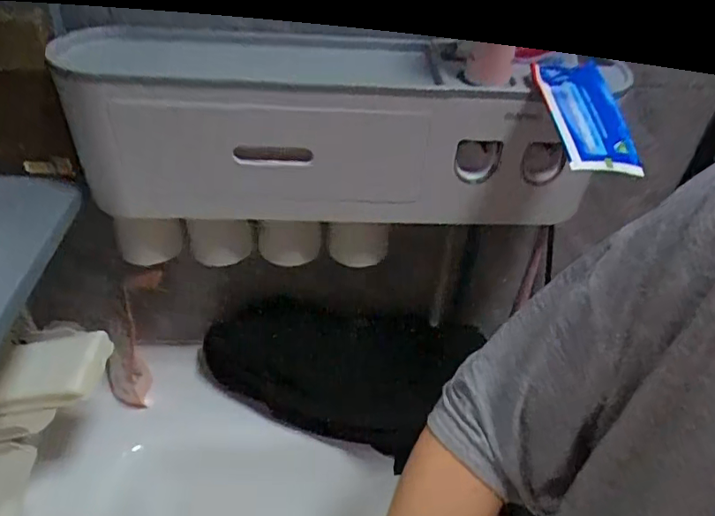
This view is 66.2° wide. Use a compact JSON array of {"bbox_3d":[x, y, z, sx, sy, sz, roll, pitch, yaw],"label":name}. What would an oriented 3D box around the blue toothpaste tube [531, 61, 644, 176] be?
[{"bbox_3d":[0.158,-0.104,0.388,0.054,0.016,0.108,-3,58,-10],"label":"blue toothpaste tube"}]

